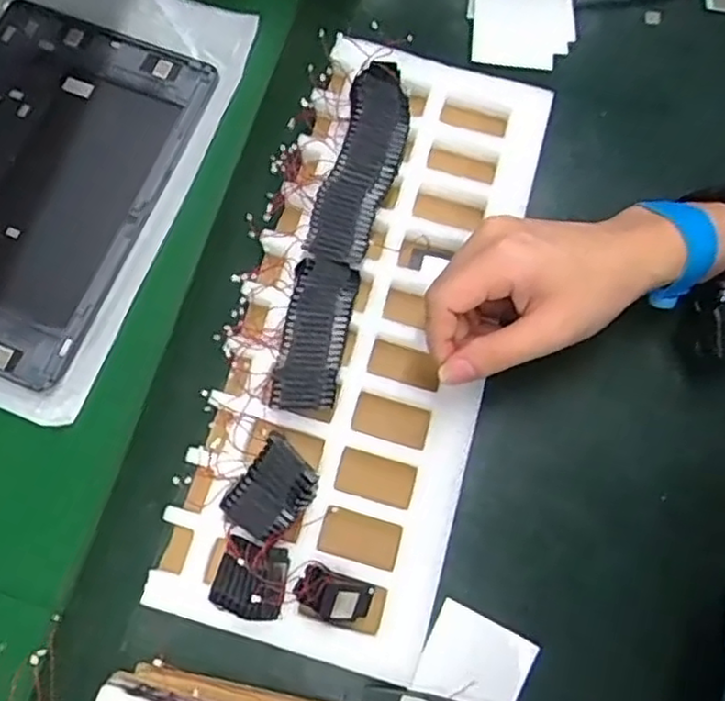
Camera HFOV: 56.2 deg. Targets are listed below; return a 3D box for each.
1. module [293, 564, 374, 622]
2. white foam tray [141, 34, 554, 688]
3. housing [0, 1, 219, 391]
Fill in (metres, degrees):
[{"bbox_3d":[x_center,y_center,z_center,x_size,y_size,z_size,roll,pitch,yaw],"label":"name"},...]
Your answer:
[{"bbox_3d":[-0.015,0.132,0.364,0.044,0.007,0.022,27,73,-23],"label":"module"},{"bbox_3d":[0.003,-0.016,0.408,0.153,0.052,0.371,15,74,7],"label":"white foam tray"},{"bbox_3d":[-0.228,-0.116,0.467,0.174,0.012,0.252,22,75,8],"label":"housing"}]

